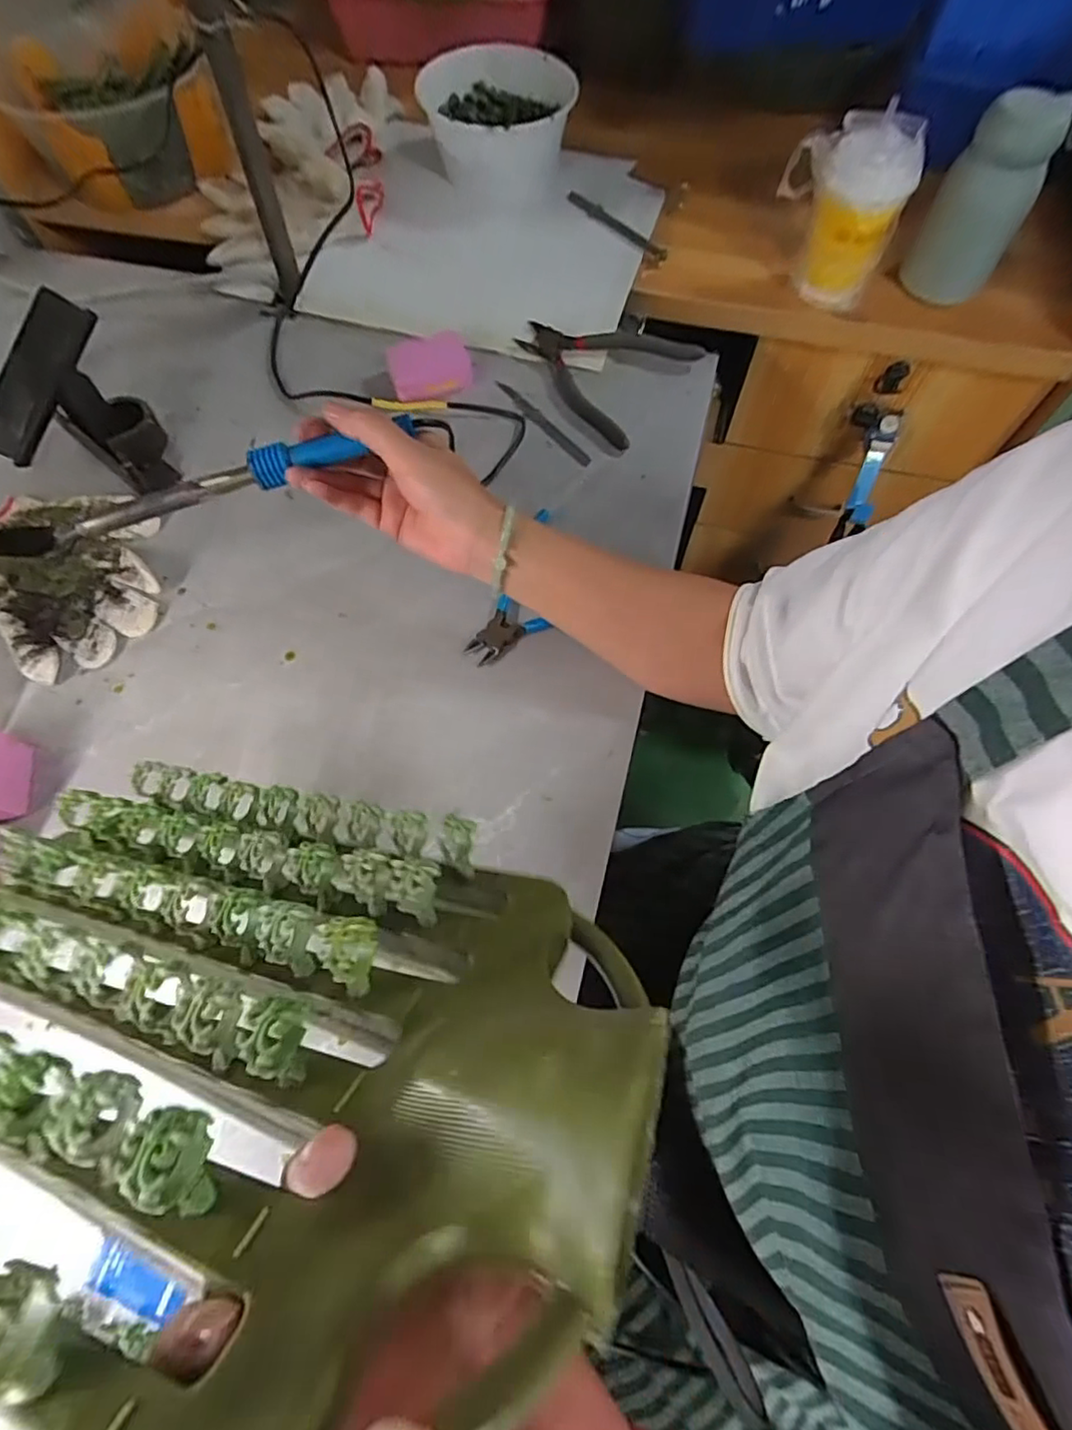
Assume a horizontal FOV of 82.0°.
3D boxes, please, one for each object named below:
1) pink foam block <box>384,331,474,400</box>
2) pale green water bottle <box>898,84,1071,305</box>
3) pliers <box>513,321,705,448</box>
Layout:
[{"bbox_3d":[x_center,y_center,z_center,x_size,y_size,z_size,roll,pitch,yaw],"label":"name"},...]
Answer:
[{"bbox_3d":[-0.101,-0.337,0.597,0.077,0.017,0.076,-15,67,-5],"label":"pink foam block"},{"bbox_3d":[0.395,-0.445,0.553,0.070,0.153,0.066,37,72,16],"label":"pale green water bottle"},{"bbox_3d":[0.058,-0.340,0.593,0.157,0.018,0.138,35,71,15],"label":"pliers"}]

